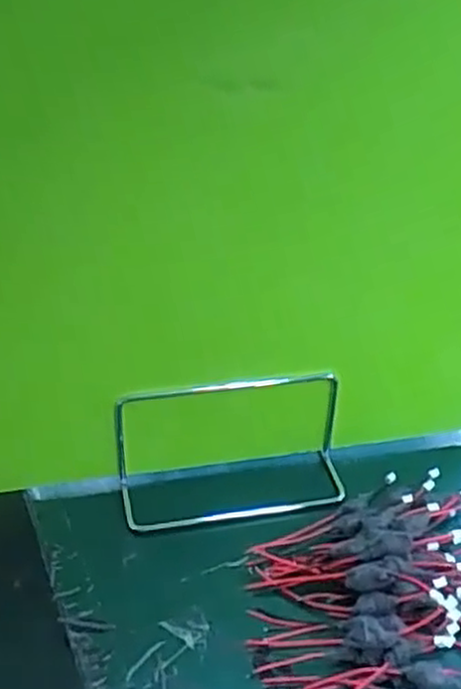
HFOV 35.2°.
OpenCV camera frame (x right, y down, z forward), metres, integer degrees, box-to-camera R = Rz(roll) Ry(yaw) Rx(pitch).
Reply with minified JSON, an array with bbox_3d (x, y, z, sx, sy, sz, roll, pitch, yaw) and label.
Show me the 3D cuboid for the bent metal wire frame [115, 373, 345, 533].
[{"bbox_3d":[0.004,0.068,0.483,0.159,0.085,0.058,-5,36,-7],"label":"bent metal wire frame"}]

